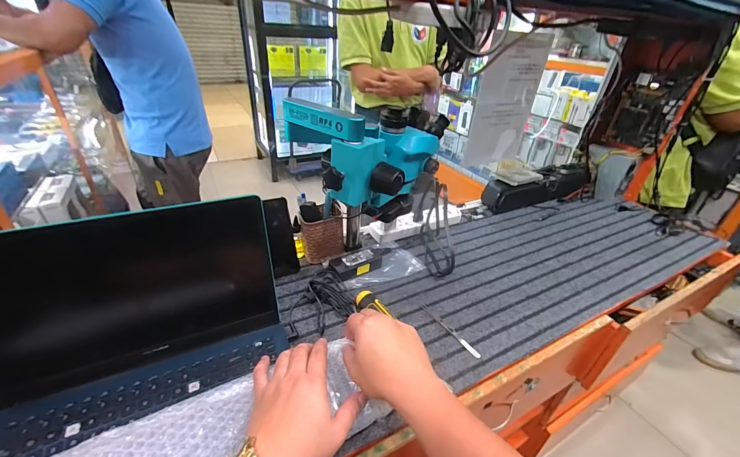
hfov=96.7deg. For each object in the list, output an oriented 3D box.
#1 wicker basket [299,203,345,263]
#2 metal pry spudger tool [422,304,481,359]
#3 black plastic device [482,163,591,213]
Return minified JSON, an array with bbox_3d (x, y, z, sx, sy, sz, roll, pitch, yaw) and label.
[{"bbox_3d":[-0.104,0.013,0.724,0.096,0.102,0.067,-7,34,-15],"label":"wicker basket"},{"bbox_3d":[0.142,0.180,0.591,0.012,0.004,0.137,-20,39,-31],"label":"metal pry spudger tool"},{"bbox_3d":[0.530,-0.130,1.026,0.383,0.106,0.084,-10,35,-20],"label":"black plastic device"}]

